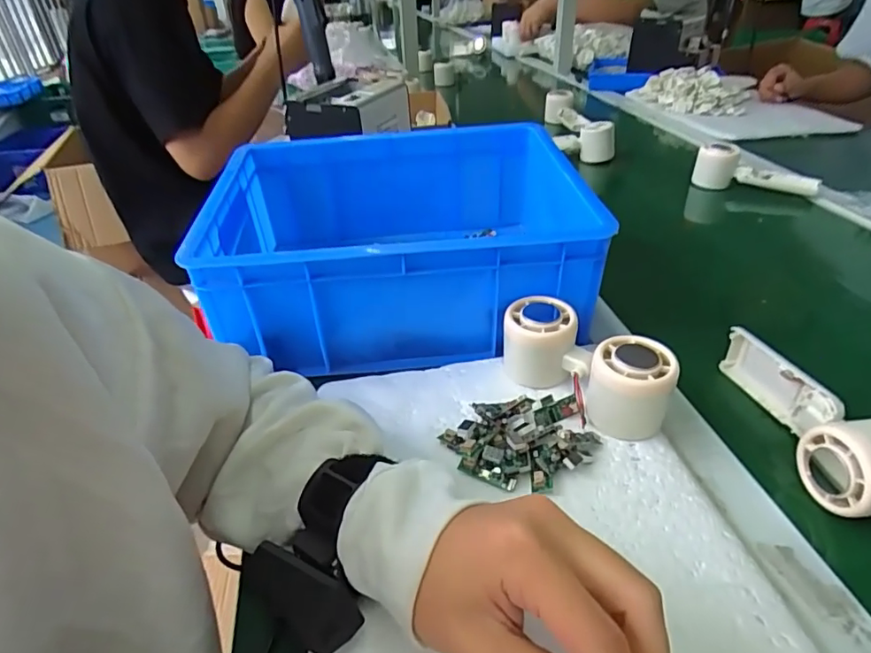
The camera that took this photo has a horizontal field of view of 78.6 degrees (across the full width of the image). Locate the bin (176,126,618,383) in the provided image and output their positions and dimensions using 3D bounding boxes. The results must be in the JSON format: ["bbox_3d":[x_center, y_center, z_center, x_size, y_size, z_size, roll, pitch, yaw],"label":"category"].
[{"bbox_3d":[-0.032,-0.088,0.533,0.336,0.129,0.263,-4,35,0],"label":"bin"}]

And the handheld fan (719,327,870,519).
[{"bbox_3d":[0.269,0.059,0.376,0.053,0.049,0.174,-7,35,-4],"label":"handheld fan"}]

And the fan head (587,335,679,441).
[{"bbox_3d":[0.140,0.045,0.386,0.057,0.058,0.055,11,37,20],"label":"fan head"}]

